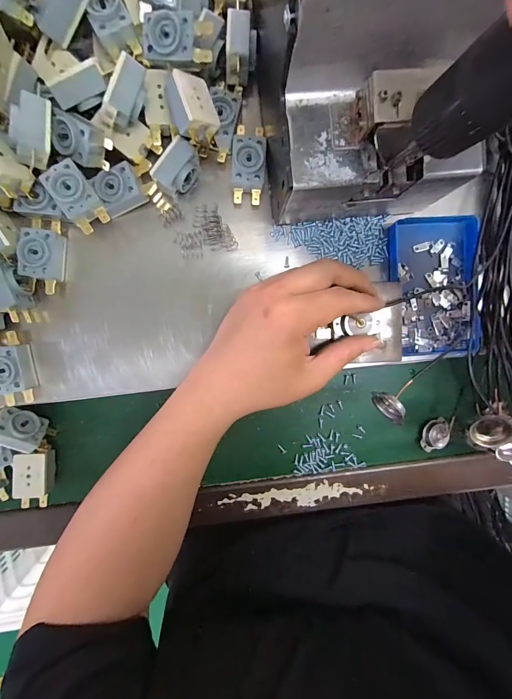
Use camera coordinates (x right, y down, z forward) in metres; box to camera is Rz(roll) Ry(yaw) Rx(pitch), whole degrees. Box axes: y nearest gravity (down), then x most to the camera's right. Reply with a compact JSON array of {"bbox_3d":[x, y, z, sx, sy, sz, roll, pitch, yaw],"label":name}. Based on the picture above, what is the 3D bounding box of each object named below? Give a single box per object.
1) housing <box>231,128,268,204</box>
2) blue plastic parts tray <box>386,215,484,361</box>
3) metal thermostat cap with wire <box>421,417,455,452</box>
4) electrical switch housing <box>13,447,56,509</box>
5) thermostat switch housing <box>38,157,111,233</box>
[{"bbox_3d":[-0.006,-0.147,0.257,0.026,0.018,0.057,2,96,-3],"label":"housing"},{"bbox_3d":[0.154,-0.054,0.279,0.074,0.013,0.114,-3,96,-3],"label":"blue plastic parts tray"},{"bbox_3d":[0.175,0.082,0.312,0.025,0.009,0.036,12,95,-4],"label":"metal thermostat cap with wire"},{"bbox_3d":[-0.195,0.112,0.289,0.028,0.020,0.053,1,96,-3],"label":"electrical switch housing"},{"bbox_3d":[-0.129,-0.109,0.233,0.026,0.015,0.046,-31,97,1],"label":"thermostat switch housing"}]

